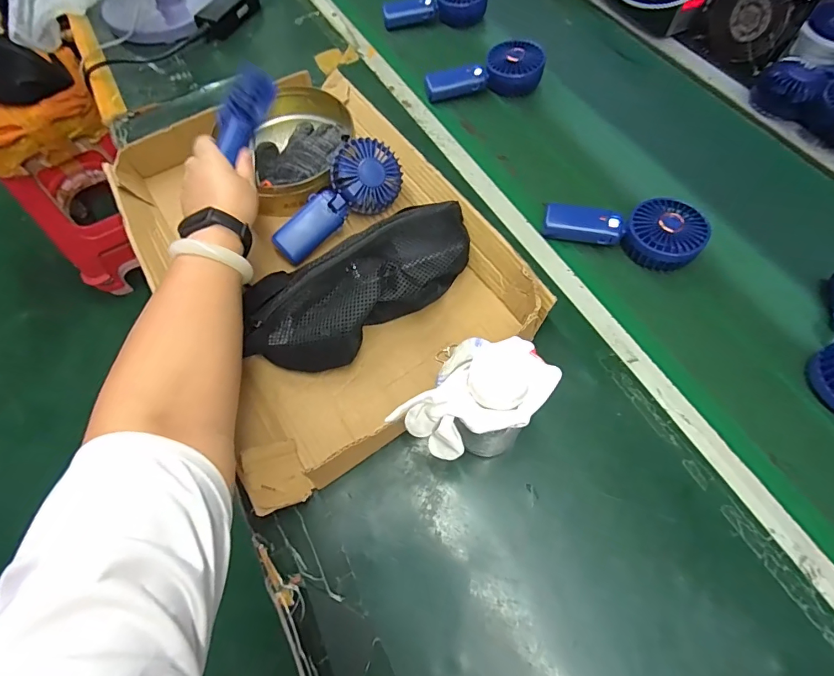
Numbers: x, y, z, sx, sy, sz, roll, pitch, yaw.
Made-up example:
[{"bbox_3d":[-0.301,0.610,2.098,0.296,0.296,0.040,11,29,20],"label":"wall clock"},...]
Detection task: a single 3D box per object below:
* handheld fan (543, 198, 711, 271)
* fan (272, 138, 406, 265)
[{"bbox_3d":[0.252,-0.140,0.533,0.175,0.036,0.077,22,66,12],"label":"handheld fan"},{"bbox_3d":[-0.098,-0.167,0.539,0.181,0.060,0.071,-44,70,-5],"label":"fan"}]

